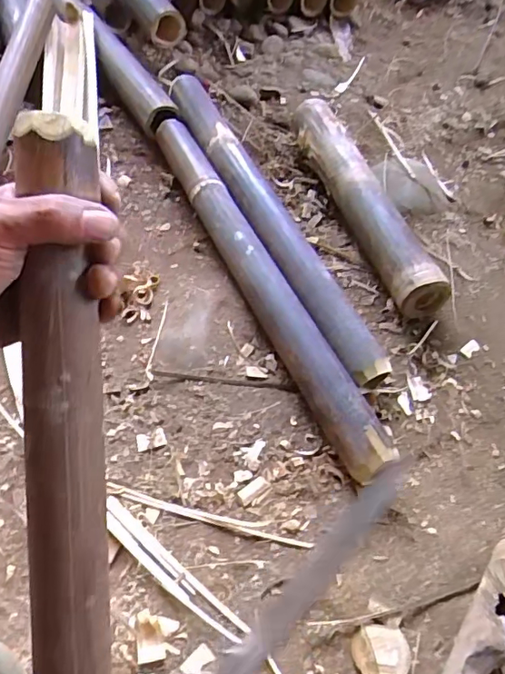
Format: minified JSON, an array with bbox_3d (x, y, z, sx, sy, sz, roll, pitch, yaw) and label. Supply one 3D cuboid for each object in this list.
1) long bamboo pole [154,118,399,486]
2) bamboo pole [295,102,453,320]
[{"bbox_3d":[0.002,-0.081,0.632,0.053,0.059,0.551,-19,57,-18],"label":"long bamboo pole"},{"bbox_3d":[0.137,-0.189,0.719,0.064,0.069,0.395,-13,55,-14],"label":"bamboo pole"}]

